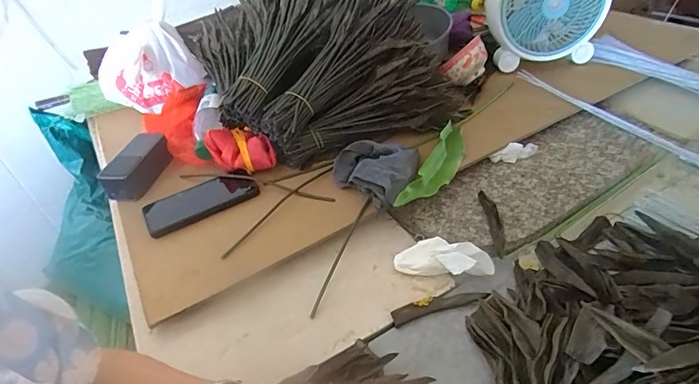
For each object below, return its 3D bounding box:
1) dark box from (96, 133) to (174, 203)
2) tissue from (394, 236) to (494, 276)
[{"bbox_3d":[-0.341,-0.045,0.694,0.055,0.046,0.128,5,41,12],"label":"dark box"},{"bbox_3d":[0.114,0.080,0.516,0.110,0.036,0.051,13,43,21],"label":"tissue"}]

